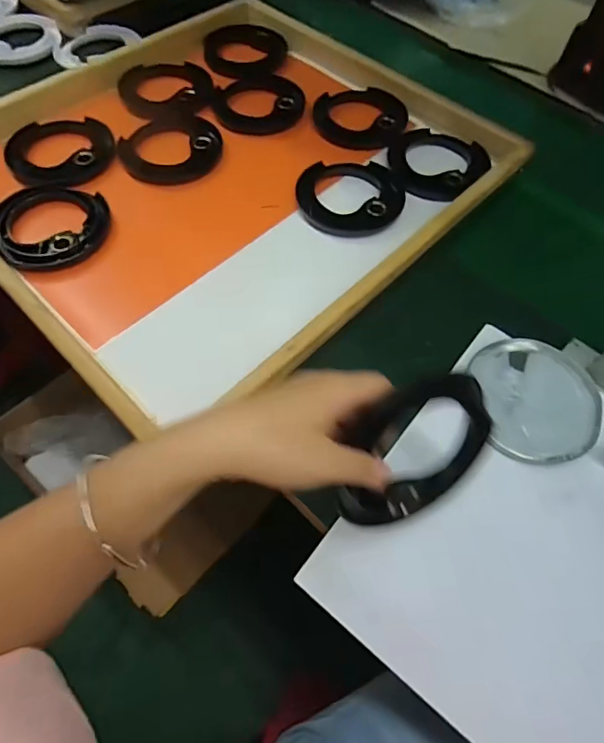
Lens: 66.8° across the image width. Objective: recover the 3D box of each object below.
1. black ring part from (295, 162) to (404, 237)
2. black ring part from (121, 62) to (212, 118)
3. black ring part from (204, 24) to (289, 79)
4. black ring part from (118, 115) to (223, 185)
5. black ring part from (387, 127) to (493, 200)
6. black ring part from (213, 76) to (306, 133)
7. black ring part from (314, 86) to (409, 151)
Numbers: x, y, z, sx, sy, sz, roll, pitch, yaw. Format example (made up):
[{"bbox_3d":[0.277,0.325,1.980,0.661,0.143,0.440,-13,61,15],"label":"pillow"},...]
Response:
[{"bbox_3d":[0.060,-0.216,0.566,0.128,0.015,0.124,-4,60,-6],"label":"black ring part"},{"bbox_3d":[-0.194,-0.406,0.657,0.127,0.010,0.122,-8,60,-8],"label":"black ring part"},{"bbox_3d":[-0.087,-0.499,0.711,0.126,0.008,0.139,-5,60,-6],"label":"black ring part"},{"bbox_3d":[-0.172,-0.295,0.604,0.129,0.013,0.127,1,60,-2],"label":"black ring part"},{"bbox_3d":[0.171,-0.272,0.592,0.124,0.014,0.132,1,60,-2],"label":"black ring part"},{"bbox_3d":[-0.059,-0.384,0.650,0.127,0.007,0.130,1,60,-2],"label":"black ring part"},{"bbox_3d":[0.083,-0.357,0.640,0.127,0.007,0.132,-8,60,-8],"label":"black ring part"}]

